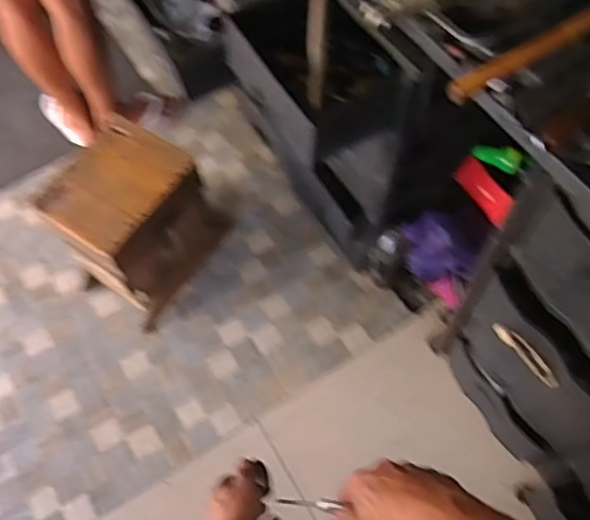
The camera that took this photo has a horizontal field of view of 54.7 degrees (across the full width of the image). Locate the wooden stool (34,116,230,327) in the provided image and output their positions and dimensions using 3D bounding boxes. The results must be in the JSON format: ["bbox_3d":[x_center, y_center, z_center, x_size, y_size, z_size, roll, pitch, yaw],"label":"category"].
[{"bbox_3d":[-0.396,-0.104,1.488,0.250,0.408,0.382,30,69,16],"label":"wooden stool"}]

